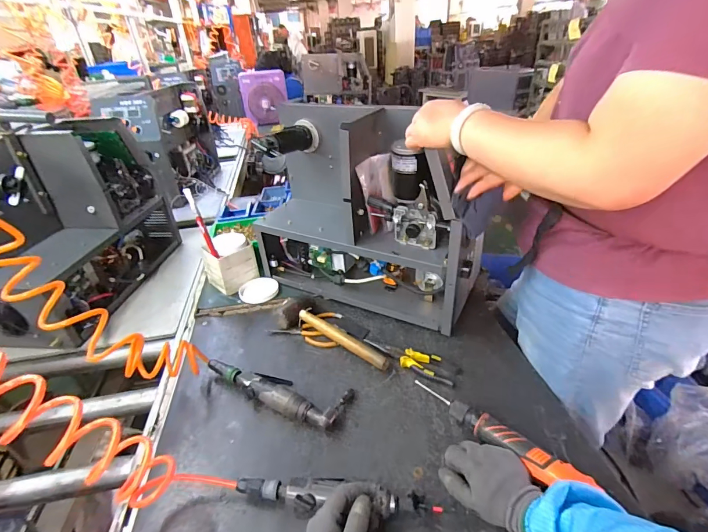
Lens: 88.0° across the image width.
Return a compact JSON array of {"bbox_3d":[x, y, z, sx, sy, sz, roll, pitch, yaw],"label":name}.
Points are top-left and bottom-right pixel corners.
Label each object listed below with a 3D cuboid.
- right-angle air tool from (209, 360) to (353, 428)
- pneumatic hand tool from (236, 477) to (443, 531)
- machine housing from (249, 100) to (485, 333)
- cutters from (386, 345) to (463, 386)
[{"bbox_3d":[-0.156,0.233,0.691,0.296,0.038,0.089,8,35,18],"label":"right-angle air tool"},{"bbox_3d":[-0.027,0.331,0.522,0.288,0.046,0.044,1,33,7],"label":"pneumatic hand tool"},{"bbox_3d":[0.021,-0.121,0.851,0.514,0.422,0.226,13,37,24],"label":"machine housing"},{"bbox_3d":[0.132,0.192,0.734,0.154,0.018,0.053,15,38,26],"label":"cutters"}]

